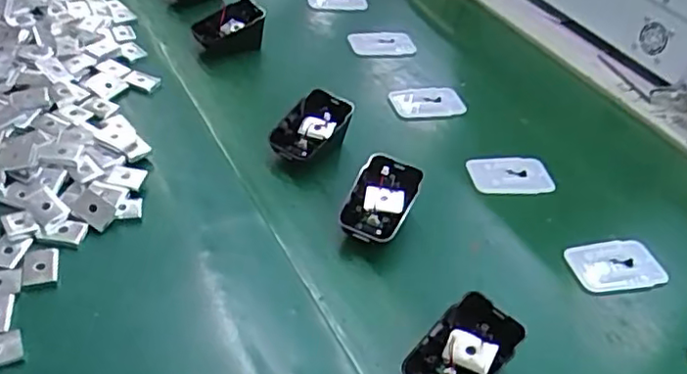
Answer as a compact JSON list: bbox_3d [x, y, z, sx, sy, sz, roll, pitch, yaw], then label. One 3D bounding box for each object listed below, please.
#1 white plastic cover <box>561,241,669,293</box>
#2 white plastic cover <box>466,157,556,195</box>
[{"bbox_3d":[0.202,0.057,0.483,0.065,0.009,0.043,-8,42,-18],"label":"white plastic cover"},{"bbox_3d":[0.142,-0.011,0.554,0.067,0.007,0.043,2,40,-7],"label":"white plastic cover"}]

